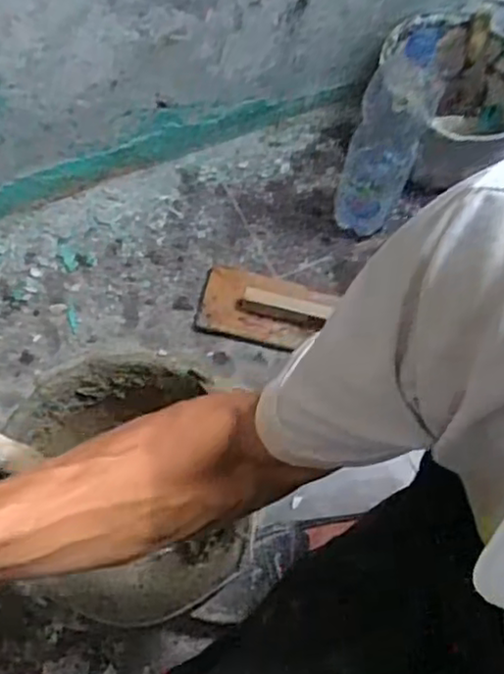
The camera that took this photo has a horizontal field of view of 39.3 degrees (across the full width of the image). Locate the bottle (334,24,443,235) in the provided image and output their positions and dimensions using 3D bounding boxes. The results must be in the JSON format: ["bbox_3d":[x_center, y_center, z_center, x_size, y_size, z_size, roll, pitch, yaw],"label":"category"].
[{"bbox_3d":[0.171,-0.247,0.922,0.082,0.303,0.103,27,67,9],"label":"bottle"}]

